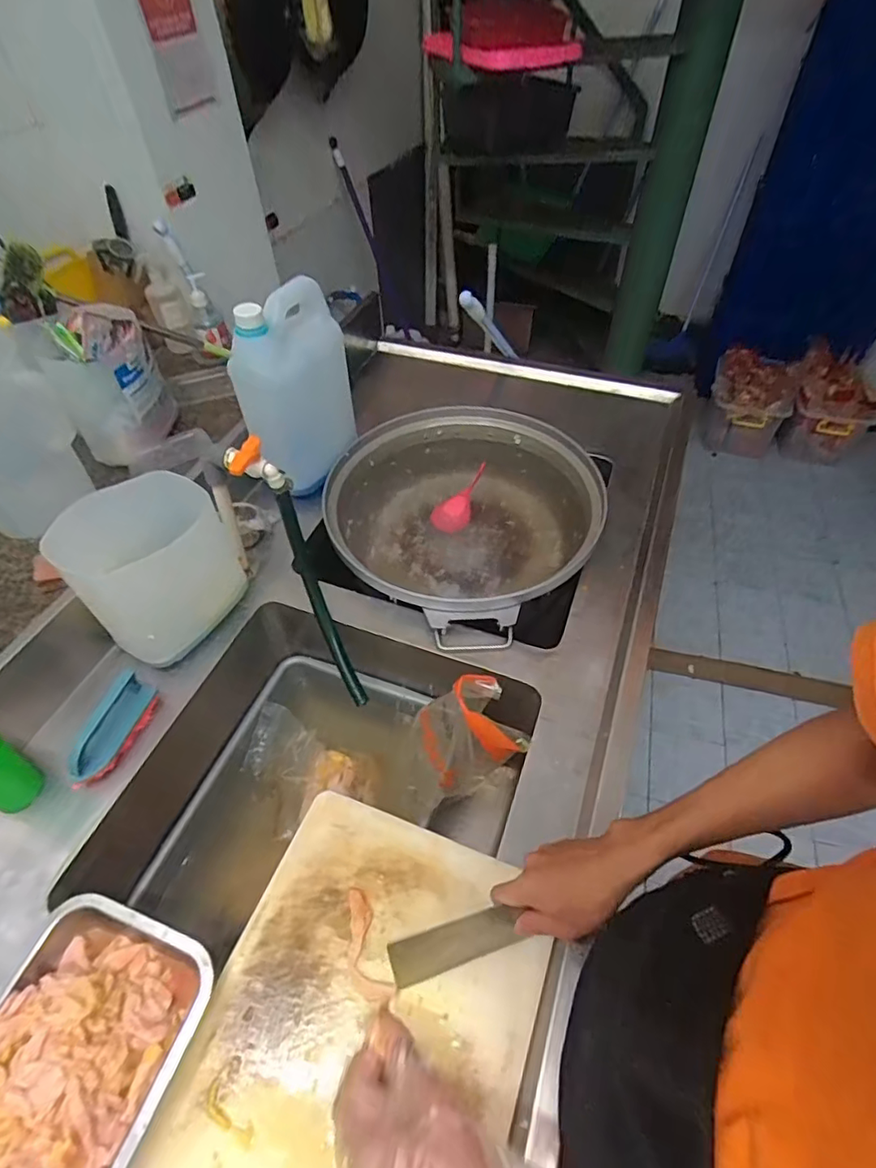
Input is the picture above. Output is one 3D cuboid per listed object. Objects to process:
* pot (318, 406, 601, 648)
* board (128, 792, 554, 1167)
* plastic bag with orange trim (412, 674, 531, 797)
[{"bbox_3d":[0.035,-0.110,0.955,0.425,0.152,0.459,1,51,-1],"label":"pot"},{"bbox_3d":[-0.084,0.444,0.491,0.291,0.018,0.442,17,53,13],"label":"board"},{"bbox_3d":[0.044,0.201,0.741,0.116,0.148,0.101,-12,52,-8],"label":"plastic bag with orange trim"}]

